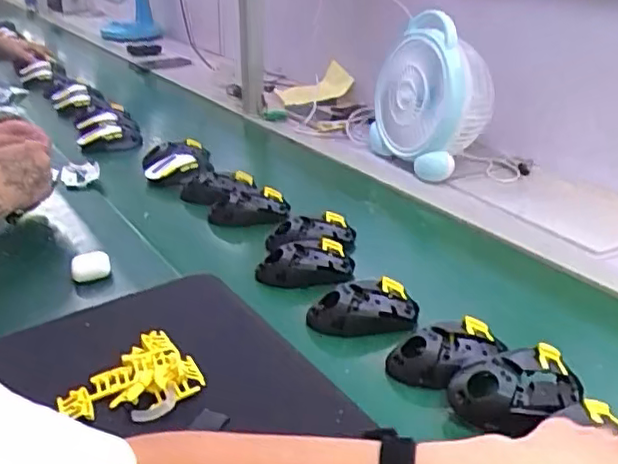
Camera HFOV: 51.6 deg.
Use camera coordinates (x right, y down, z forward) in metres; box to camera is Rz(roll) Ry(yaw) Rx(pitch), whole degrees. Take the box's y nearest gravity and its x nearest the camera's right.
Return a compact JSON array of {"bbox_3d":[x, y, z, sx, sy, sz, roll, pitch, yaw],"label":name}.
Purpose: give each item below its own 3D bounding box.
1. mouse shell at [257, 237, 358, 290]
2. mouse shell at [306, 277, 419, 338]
[{"bbox_3d":[-0.004,0.039,0.763,0.112,0.045,0.063,2,26,-2],"label":"mouse shell"},{"bbox_3d":[0.058,0.081,0.678,0.117,0.036,0.070,-2,26,1],"label":"mouse shell"}]

